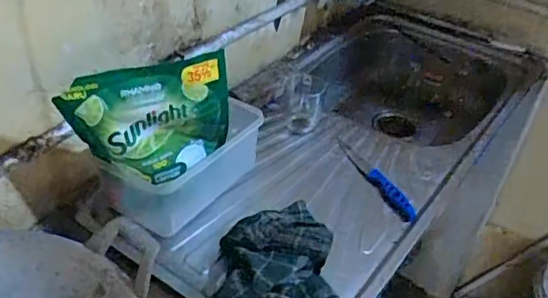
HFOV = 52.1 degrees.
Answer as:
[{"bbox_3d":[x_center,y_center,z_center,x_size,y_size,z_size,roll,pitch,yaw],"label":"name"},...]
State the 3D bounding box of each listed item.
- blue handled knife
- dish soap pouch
[{"bbox_3d":[0.167,0.045,0.927,0.028,0.025,0.216,-14,43,-24],"label":"blue handled knife"},{"bbox_3d":[-0.156,-0.036,0.706,0.204,0.167,0.045,-4,40,-14],"label":"dish soap pouch"}]

